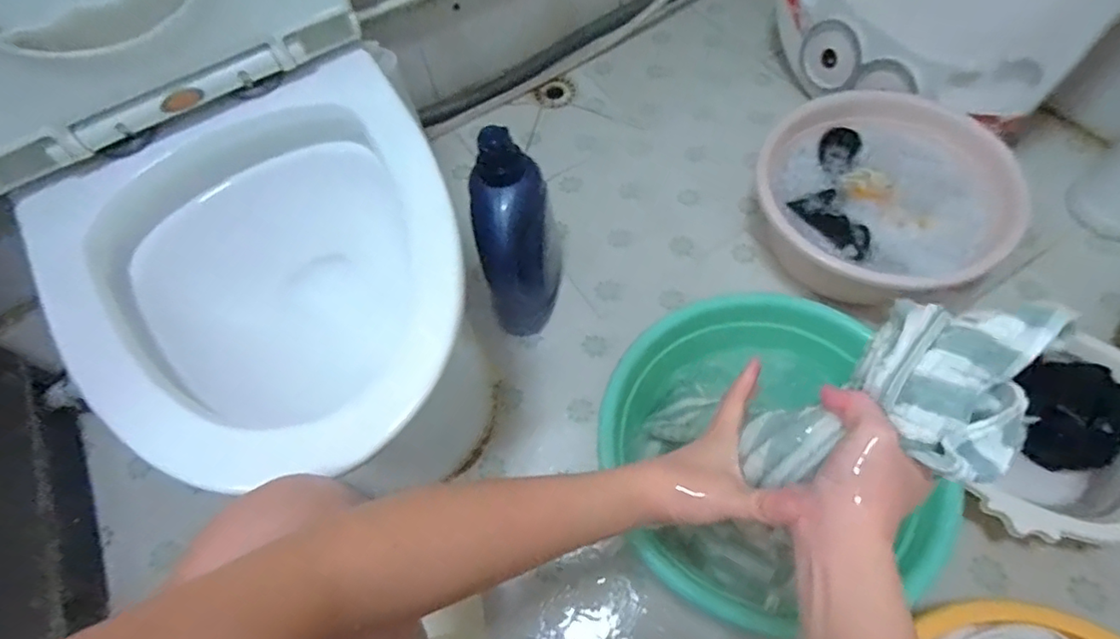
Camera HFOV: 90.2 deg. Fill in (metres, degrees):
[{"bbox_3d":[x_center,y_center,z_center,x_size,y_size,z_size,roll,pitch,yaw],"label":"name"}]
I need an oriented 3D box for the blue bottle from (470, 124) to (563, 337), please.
[{"bbox_3d":[-0.054,-0.114,0.800,0.120,0.324,0.088,-12,36,-2],"label":"blue bottle"}]

